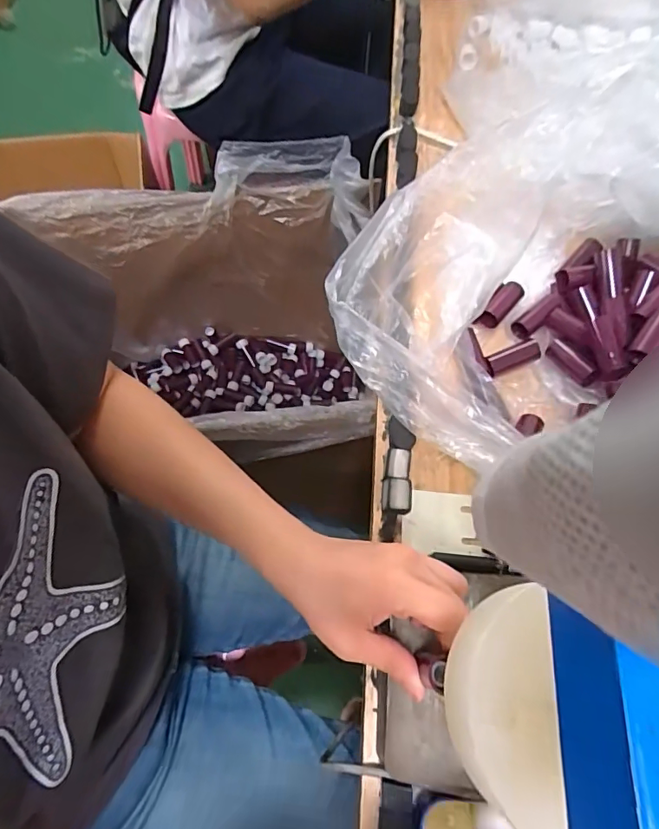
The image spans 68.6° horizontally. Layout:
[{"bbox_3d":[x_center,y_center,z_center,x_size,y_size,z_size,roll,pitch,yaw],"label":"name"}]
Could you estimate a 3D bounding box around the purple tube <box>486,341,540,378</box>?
[{"bbox_3d":[0.161,-0.049,0.428,0.050,0.020,0.016,-17,69,-9],"label":"purple tube"}]

